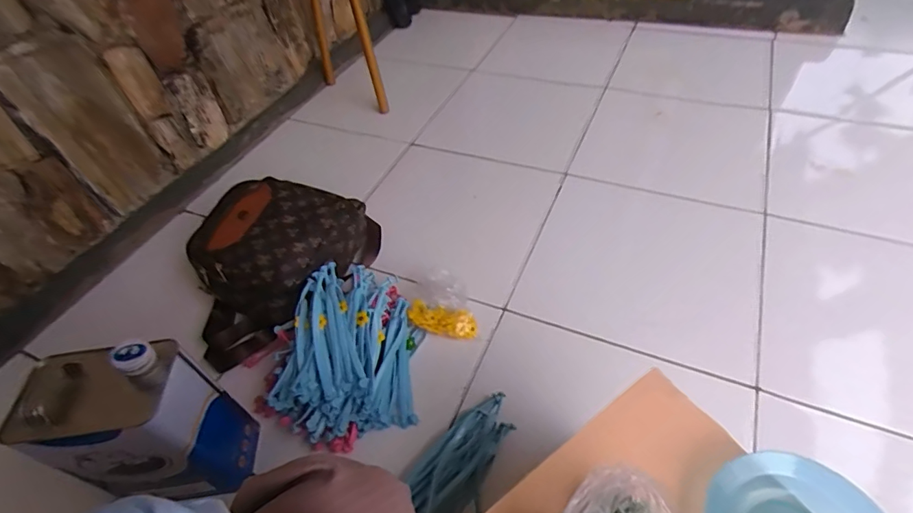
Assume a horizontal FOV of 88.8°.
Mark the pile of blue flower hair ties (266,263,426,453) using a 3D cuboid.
[{"bbox_3d":[-0.175,0.146,0.723,0.221,0.134,0.247,-15,48,-7],"label":"pile of blue flower hair ties"}]

